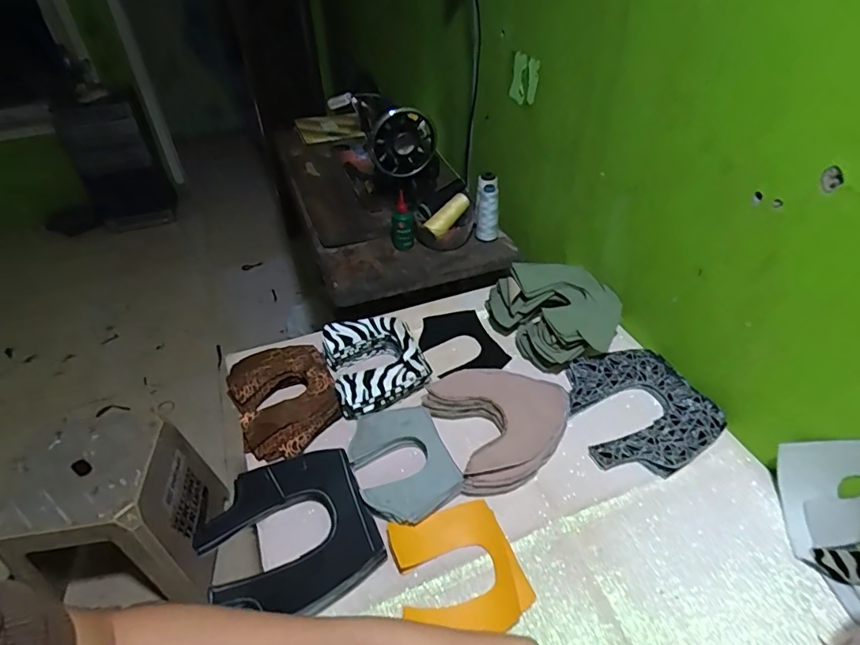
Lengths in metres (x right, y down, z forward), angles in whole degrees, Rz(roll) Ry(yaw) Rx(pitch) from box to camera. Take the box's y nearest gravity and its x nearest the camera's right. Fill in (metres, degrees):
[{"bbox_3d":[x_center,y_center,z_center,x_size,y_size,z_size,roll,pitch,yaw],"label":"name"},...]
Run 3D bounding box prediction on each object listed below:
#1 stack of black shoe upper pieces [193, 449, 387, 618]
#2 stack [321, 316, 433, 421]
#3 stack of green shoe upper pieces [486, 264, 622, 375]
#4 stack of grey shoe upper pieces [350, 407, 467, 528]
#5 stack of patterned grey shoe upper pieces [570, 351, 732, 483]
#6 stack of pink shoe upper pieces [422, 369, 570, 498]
[{"bbox_3d":[-0.162,0.233,0.554,0.178,0.028,0.186,-19,45,-19],"label":"stack of black shoe upper pieces"},{"bbox_3d":[-0.081,0.054,0.728,0.135,0.034,0.155,-17,44,-16],"label":"stack"},{"bbox_3d":[0.206,-0.018,0.783,0.176,0.074,0.182,-17,44,-17],"label":"stack of green shoe upper pieces"},{"bbox_3d":[-0.036,0.172,0.616,0.115,0.019,0.159,-16,44,-15],"label":"stack of grey shoe upper pieces"},{"bbox_3d":[0.284,0.117,0.675,0.178,0.025,0.187,-13,43,-12],"label":"stack of patterned grey shoe upper pieces"},{"bbox_3d":[0.096,0.126,0.657,0.169,0.033,0.180,-15,44,-15],"label":"stack of pink shoe upper pieces"}]

